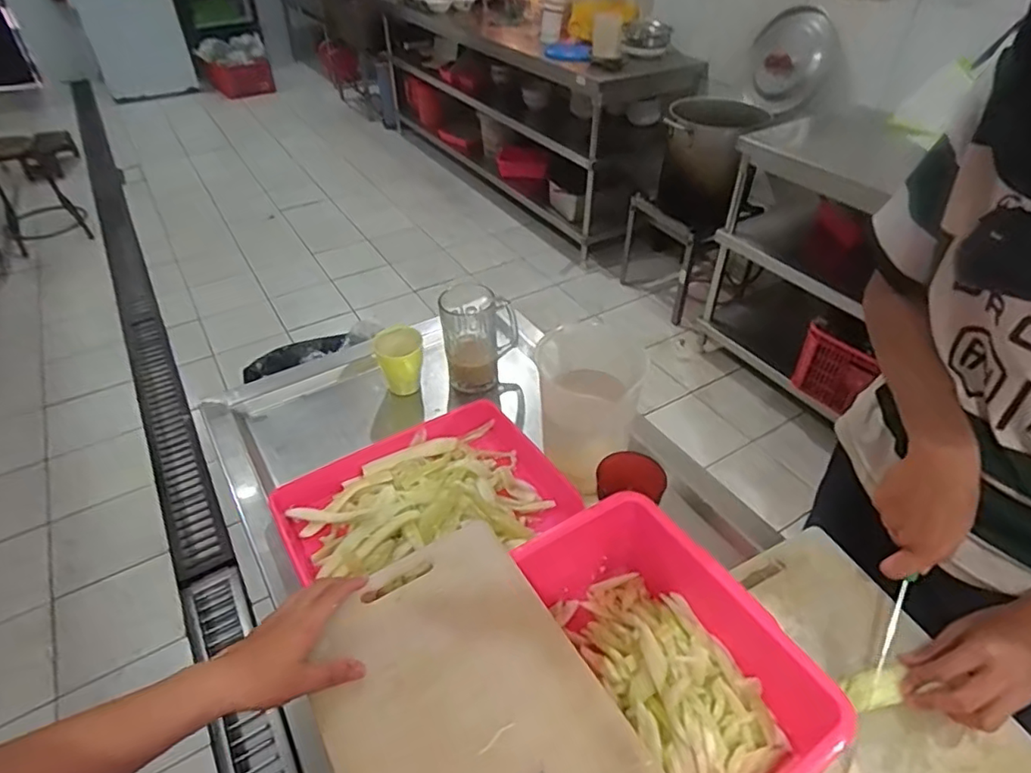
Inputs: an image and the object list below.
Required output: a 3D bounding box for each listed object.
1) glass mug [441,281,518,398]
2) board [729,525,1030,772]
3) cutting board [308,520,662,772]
[{"bbox_3d":[-0.060,-0.084,1.021,0.125,0.169,0.103,-5,42,-6],"label":"glass mug"},{"bbox_3d":[0.377,0.330,0.644,0.228,0.027,0.352,-15,44,-17],"label":"board"},{"bbox_3d":[-0.039,0.291,0.510,0.224,0.021,0.343,-24,47,-25],"label":"cutting board"}]

